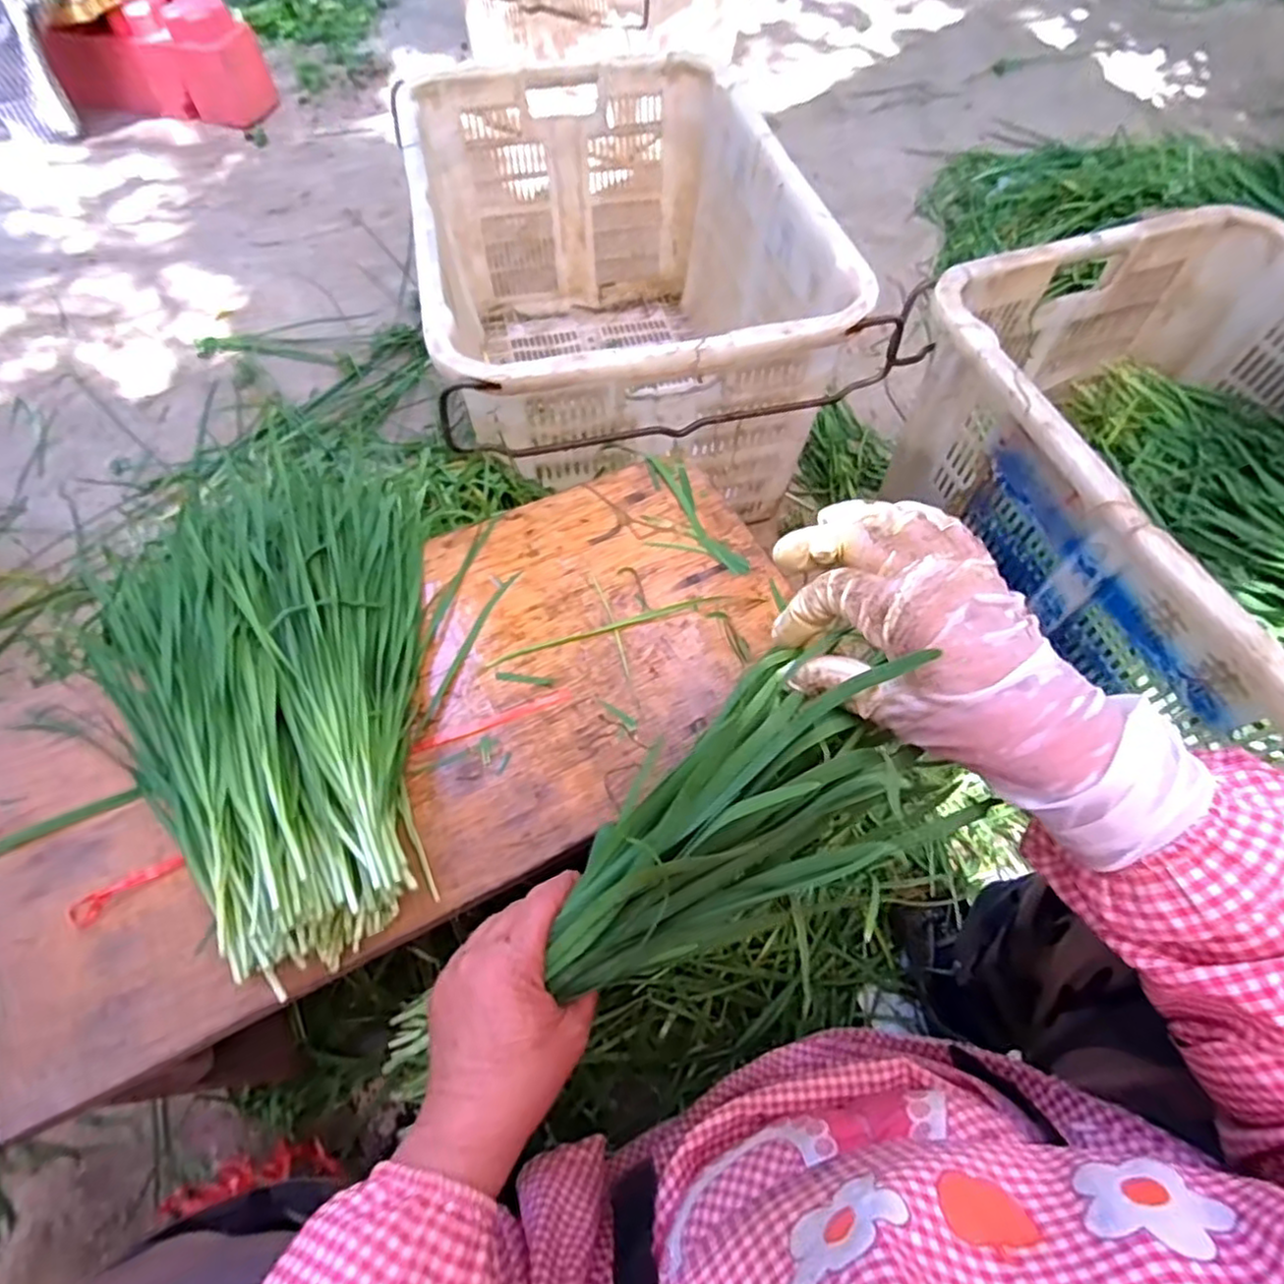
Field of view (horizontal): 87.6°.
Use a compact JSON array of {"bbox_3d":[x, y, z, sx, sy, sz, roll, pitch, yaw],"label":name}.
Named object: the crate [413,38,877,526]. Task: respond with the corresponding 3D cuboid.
[{"bbox_3d":[-0.046,-0.465,0.938,0.454,0.340,0.643,-12,62,-9],"label":"crate"}]

